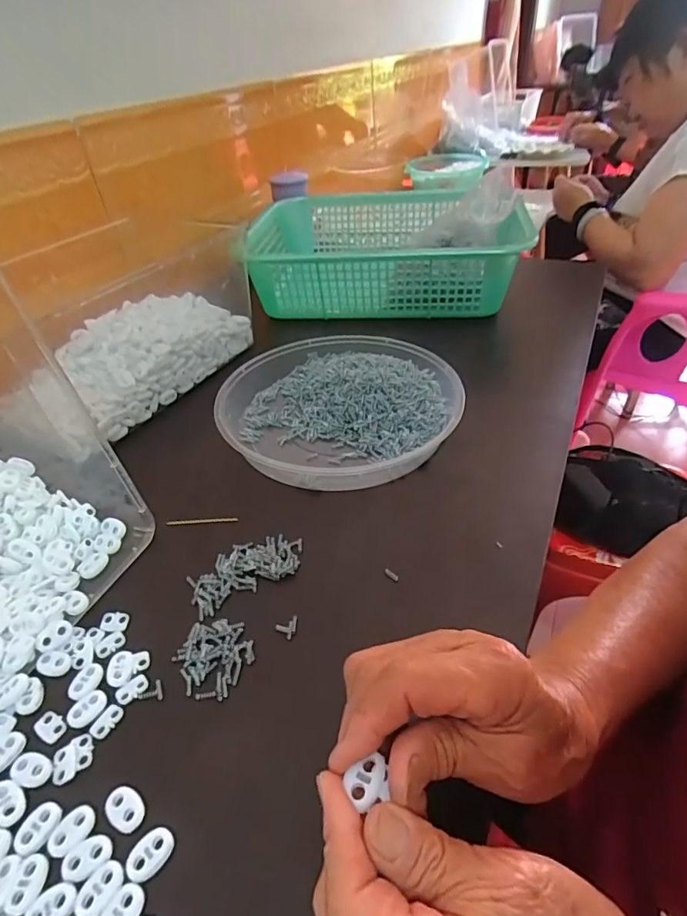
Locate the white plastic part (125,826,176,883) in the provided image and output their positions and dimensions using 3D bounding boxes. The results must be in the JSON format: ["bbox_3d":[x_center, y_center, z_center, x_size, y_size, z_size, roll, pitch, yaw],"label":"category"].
[{"bbox_3d":[-0.093,0.191,0.238,0.017,0.004,0.022,22,46,27],"label":"white plastic part"}]

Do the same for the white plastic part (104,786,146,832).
[{"bbox_3d":[-0.112,0.180,0.254,0.023,0.004,0.016,22,46,27],"label":"white plastic part"}]

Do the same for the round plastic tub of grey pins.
[{"bbox_3d":[-0.004,-0.052,0.490,0.226,0.040,0.232,-2,40,1],"label":"round plastic tub of grey pins"}]

